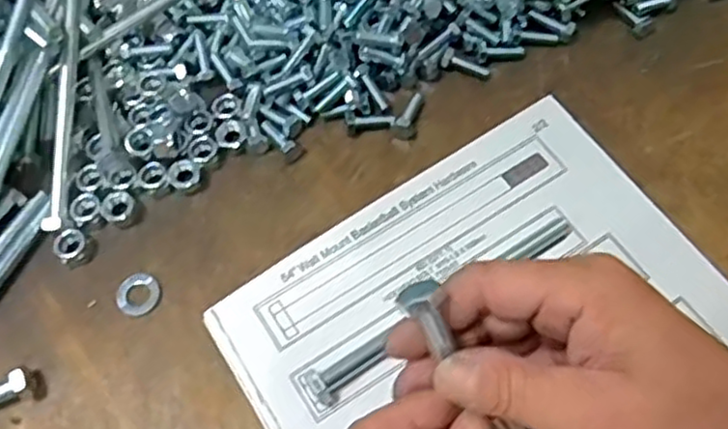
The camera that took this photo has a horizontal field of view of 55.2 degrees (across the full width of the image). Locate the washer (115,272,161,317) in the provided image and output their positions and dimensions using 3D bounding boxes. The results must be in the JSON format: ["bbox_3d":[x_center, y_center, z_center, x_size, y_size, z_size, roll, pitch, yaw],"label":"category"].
[{"bbox_3d":[-0.123,0.043,0.378,0.024,0.004,0.023,-1,63,3],"label":"washer"}]

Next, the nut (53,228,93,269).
[{"bbox_3d":[-0.160,0.019,0.383,0.018,0.014,0.017,-31,65,-12],"label":"nut"}]

